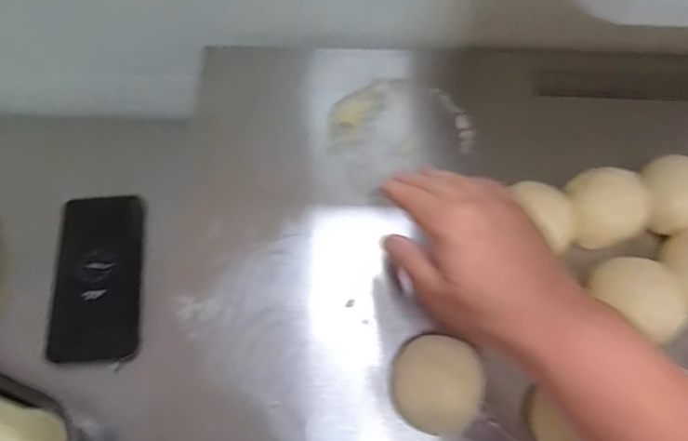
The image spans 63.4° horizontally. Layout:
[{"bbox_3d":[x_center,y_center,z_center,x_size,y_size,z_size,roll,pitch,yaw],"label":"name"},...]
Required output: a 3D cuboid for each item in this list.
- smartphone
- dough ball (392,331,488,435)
[{"bbox_3d":[-0.237,0.053,0.538,0.080,0.009,0.162,-3,67,-7],"label":"smartphone"},{"bbox_3d":[0.062,0.111,0.377,0.057,0.030,0.061,29,66,12],"label":"dough ball"}]

